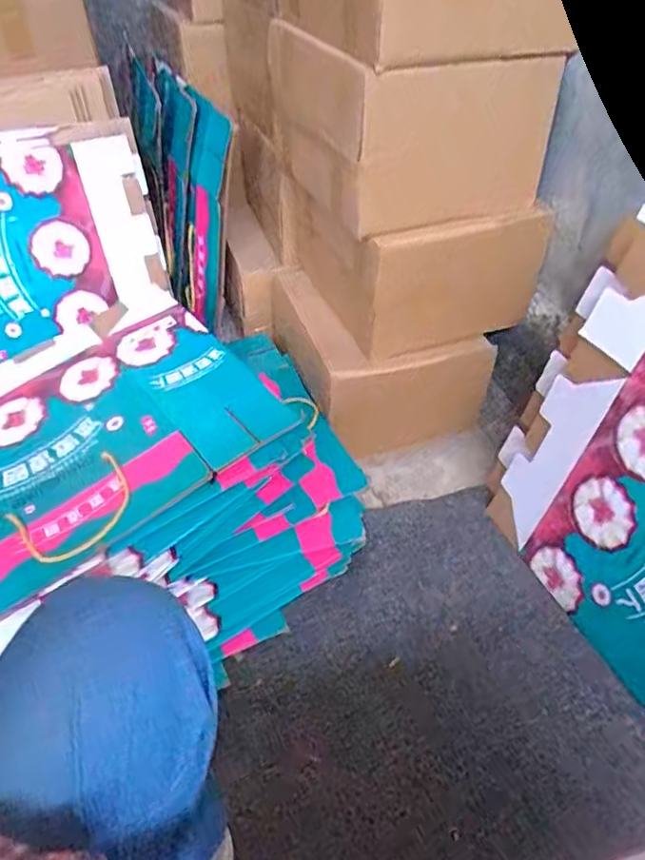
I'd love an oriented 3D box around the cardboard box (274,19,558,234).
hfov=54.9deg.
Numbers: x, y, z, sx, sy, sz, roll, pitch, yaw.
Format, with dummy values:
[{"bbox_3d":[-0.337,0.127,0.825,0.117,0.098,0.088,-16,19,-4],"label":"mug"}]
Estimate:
[{"bbox_3d":[0.122,-0.444,0.908,0.310,0.216,0.304,-12,44,-13],"label":"cardboard box"}]

